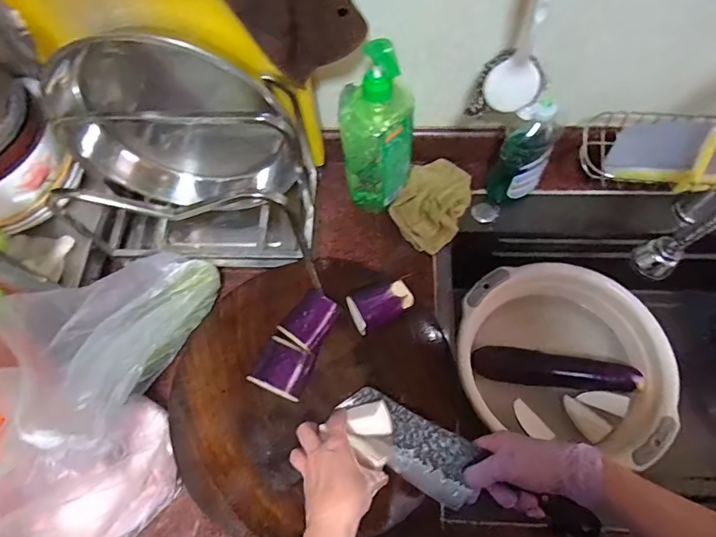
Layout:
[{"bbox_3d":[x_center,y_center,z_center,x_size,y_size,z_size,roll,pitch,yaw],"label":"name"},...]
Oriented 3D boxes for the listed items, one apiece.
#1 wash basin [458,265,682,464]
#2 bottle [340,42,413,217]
[{"bbox_3d":[0.304,0.142,0.725,0.298,0.136,0.245,13,67,8],"label":"wash basin"},{"bbox_3d":[0.025,-0.164,0.588,0.089,0.247,0.064,6,66,5],"label":"bottle"}]

